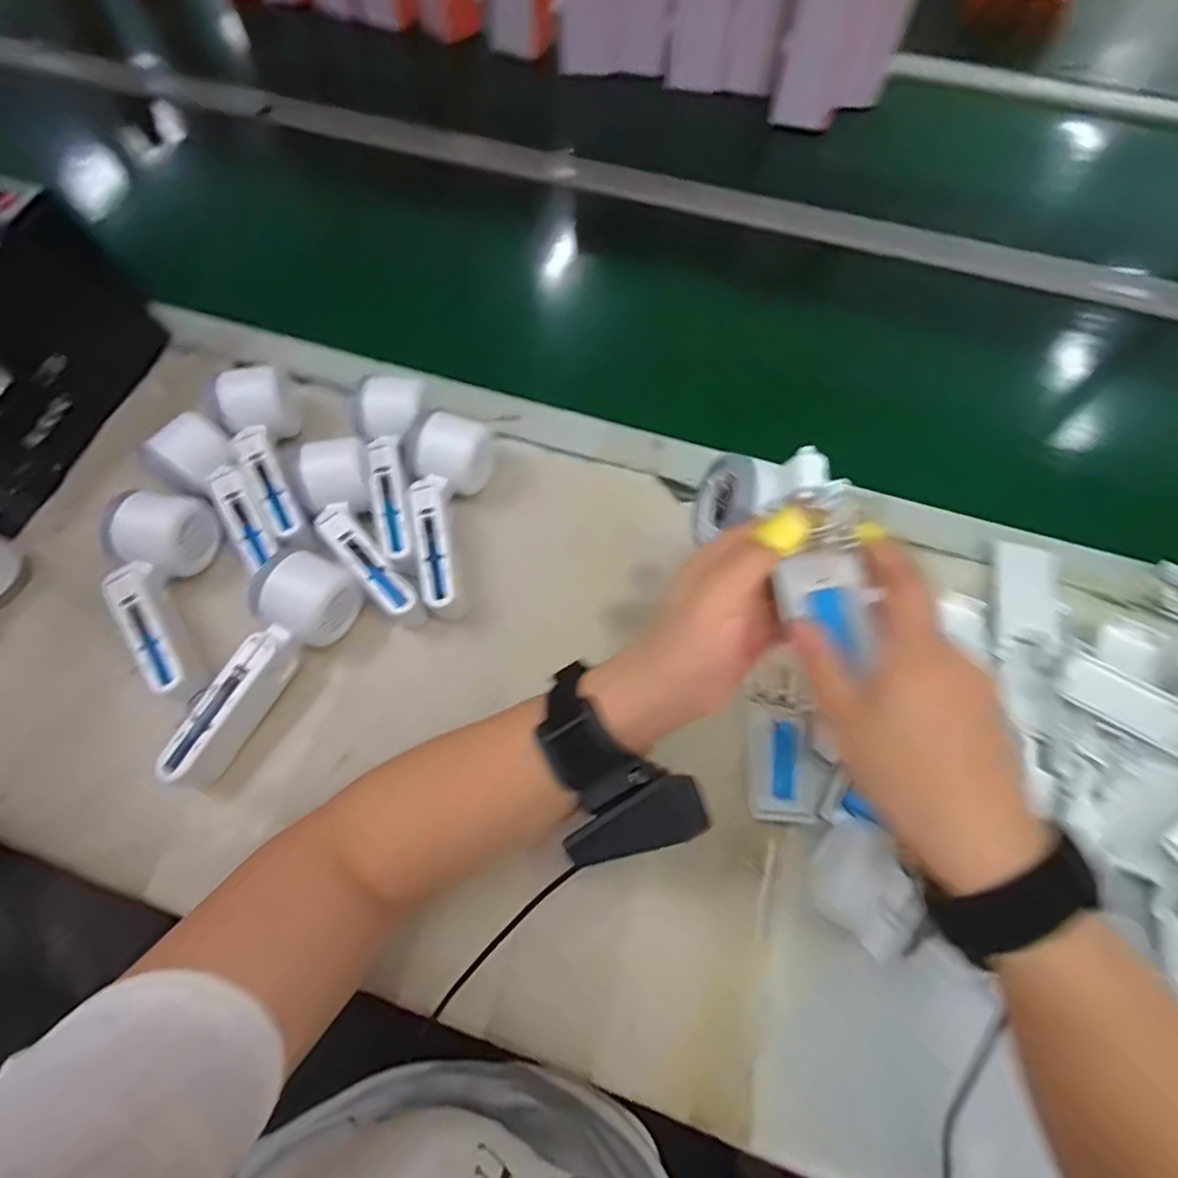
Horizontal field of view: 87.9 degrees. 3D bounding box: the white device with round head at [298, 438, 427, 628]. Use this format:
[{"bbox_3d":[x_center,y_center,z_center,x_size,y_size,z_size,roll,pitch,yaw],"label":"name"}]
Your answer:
[{"bbox_3d":[-0.175,-0.040,0.464,0.057,0.057,0.153,-22,67,-10],"label":"white device with round head"}]

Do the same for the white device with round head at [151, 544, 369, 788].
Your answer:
[{"bbox_3d":[-0.231,0.048,0.423,0.050,0.051,0.164,32,69,14],"label":"white device with round head"}]

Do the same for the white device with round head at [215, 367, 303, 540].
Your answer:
[{"bbox_3d":[-0.256,-0.108,0.483,0.055,0.043,0.157,-20,66,-9],"label":"white device with round head"}]

